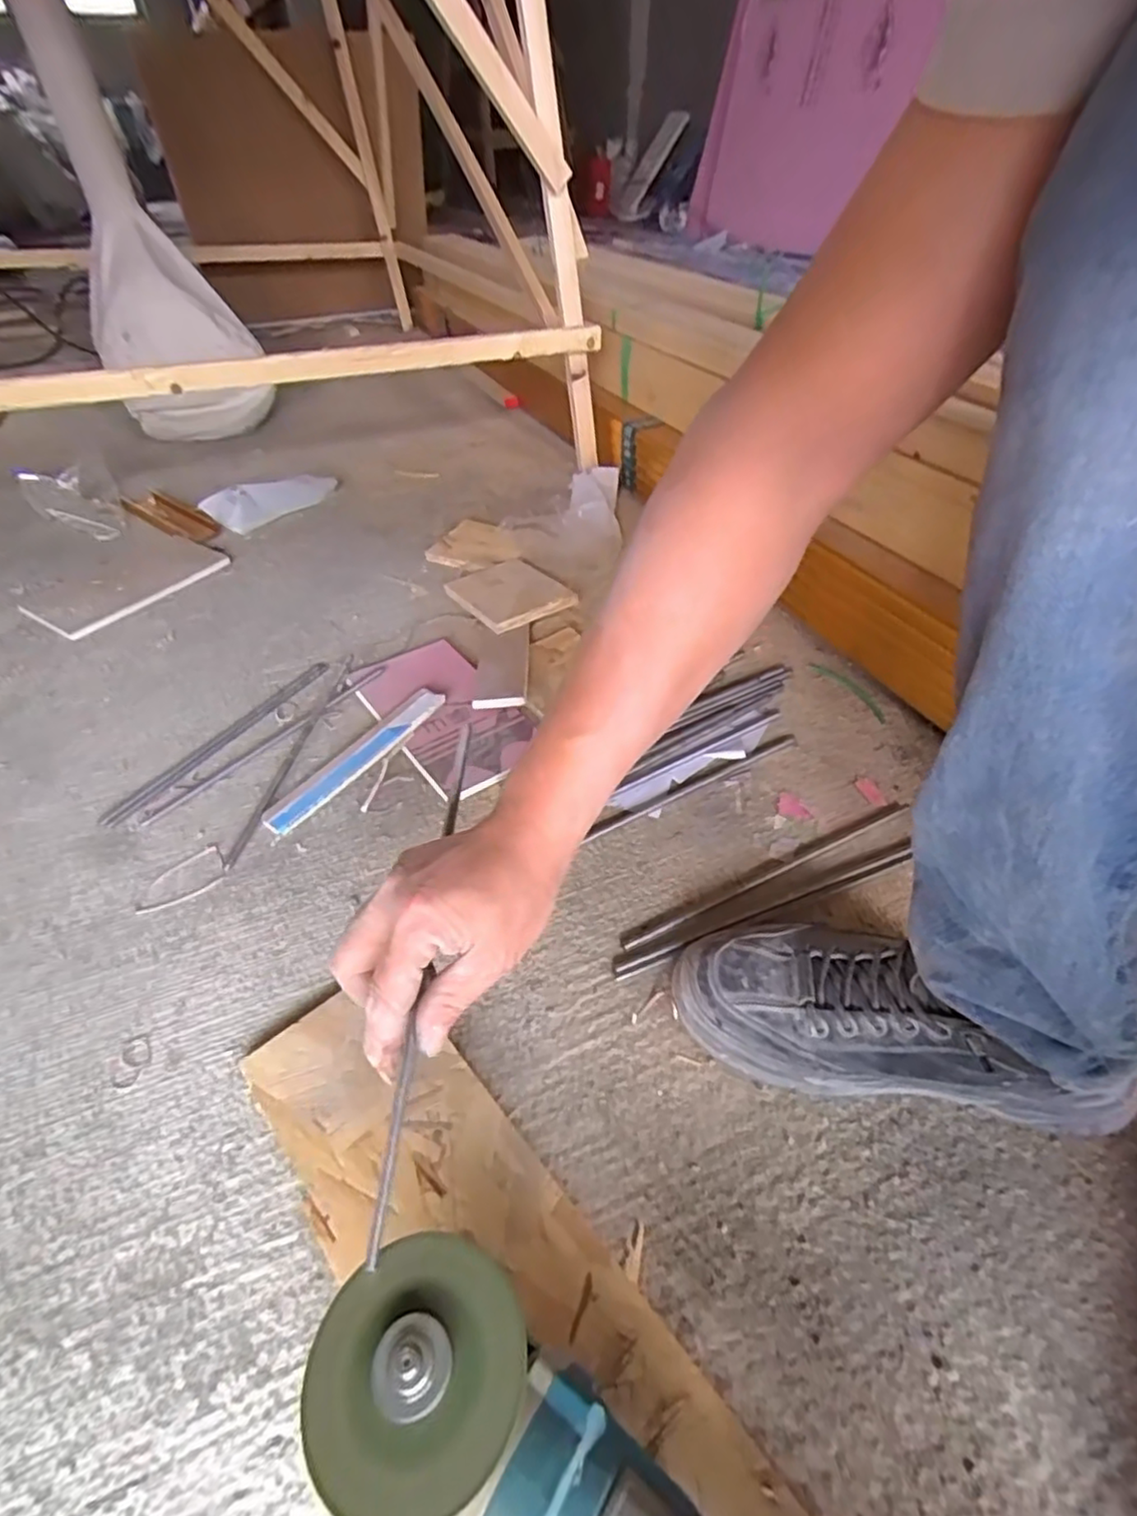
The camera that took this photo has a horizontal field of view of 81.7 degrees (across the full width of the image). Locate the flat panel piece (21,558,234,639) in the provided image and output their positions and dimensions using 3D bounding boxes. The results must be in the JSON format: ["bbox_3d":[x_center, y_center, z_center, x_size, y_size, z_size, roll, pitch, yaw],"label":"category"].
[{"bbox_3d":[-0.575,-0.227,0.862,0.134,0.006,0.221,24,49,24],"label":"flat panel piece"}]

